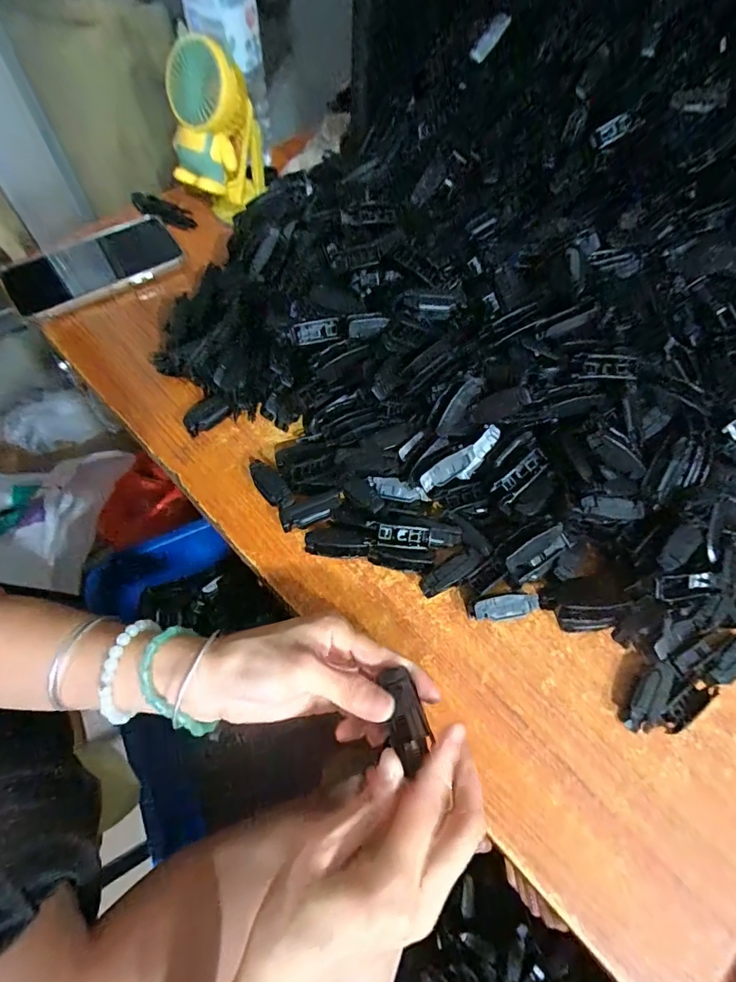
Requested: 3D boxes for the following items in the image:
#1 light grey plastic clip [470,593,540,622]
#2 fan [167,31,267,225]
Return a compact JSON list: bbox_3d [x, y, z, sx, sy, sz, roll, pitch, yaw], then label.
[{"bbox_3d":[0.099,0.086,0.330,0.049,0.019,0.016,-9,65,-7],"label":"light grey plastic clip"},{"bbox_3d":[-0.150,-0.351,0.454,0.080,0.156,0.102,-8,64,-7],"label":"fan"}]

